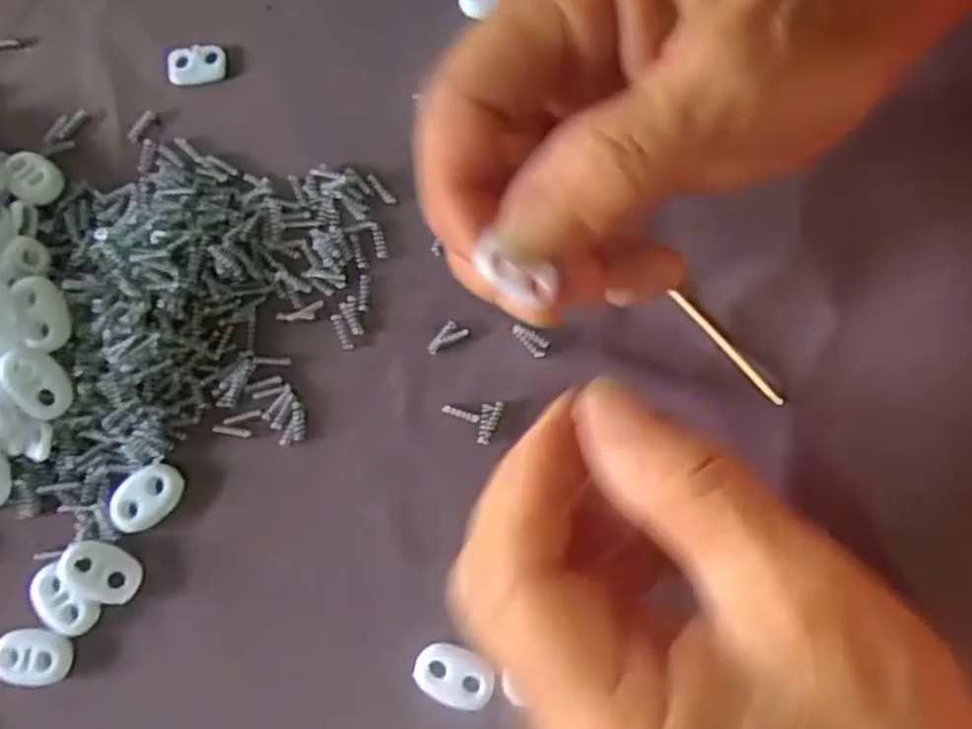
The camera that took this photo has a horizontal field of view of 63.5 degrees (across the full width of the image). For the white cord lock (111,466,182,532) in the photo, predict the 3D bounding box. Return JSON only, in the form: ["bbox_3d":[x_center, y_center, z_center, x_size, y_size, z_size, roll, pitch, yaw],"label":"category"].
[{"bbox_3d":[-0.102,0.040,0.235,0.023,0.005,0.014,-39,80,-7],"label":"white cord lock"}]

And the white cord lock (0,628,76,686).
[{"bbox_3d":[-0.132,0.085,0.230,0.022,0.007,0.015,0,78,1],"label":"white cord lock"}]

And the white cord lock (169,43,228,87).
[{"bbox_3d":[-0.097,-0.100,0.262,0.019,0.004,0.012,-9,78,-1],"label":"white cord lock"}]

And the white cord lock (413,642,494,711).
[{"bbox_3d":[-0.009,0.088,0.223,0.022,0.005,0.015,23,80,5],"label":"white cord lock"}]

